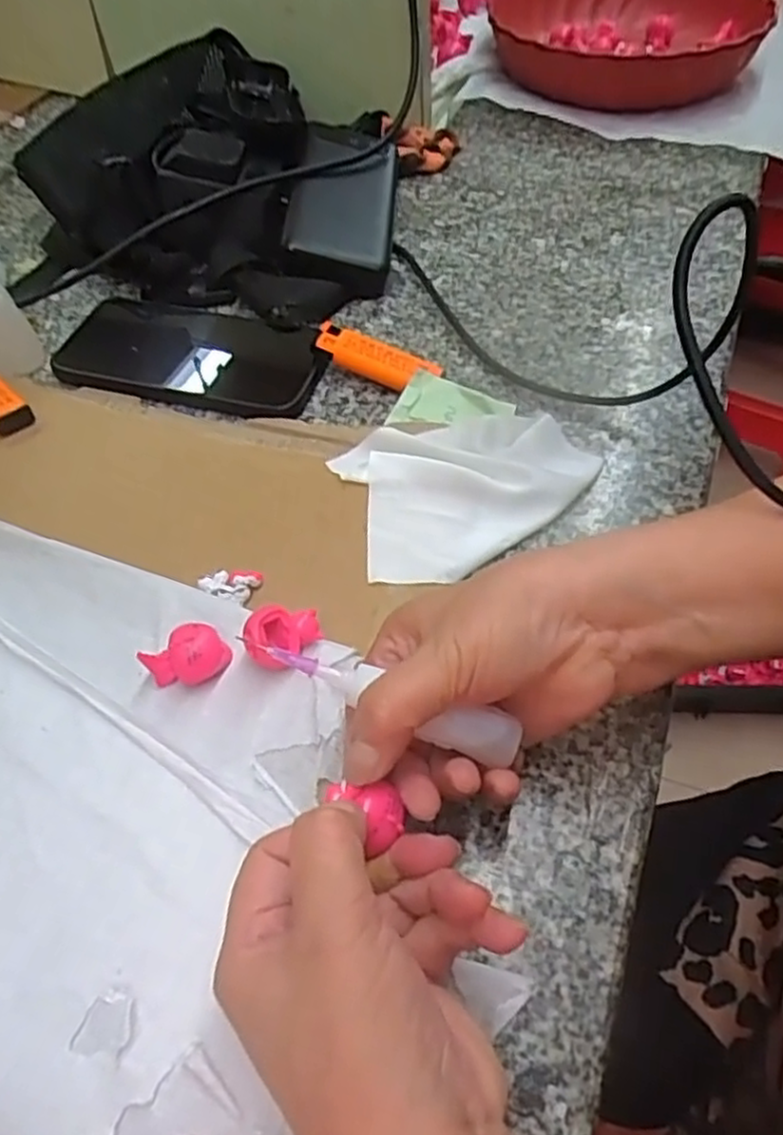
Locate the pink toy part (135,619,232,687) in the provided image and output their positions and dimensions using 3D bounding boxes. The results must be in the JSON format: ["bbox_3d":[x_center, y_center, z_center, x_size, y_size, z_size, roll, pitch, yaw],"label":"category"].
[{"bbox_3d":[-0.086,0.038,0.311,0.032,0.020,0.023,-27,55,-19],"label":"pink toy part"}]

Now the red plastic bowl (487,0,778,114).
[{"bbox_3d":[0.220,-0.502,0.704,0.240,0.065,0.241,-1,51,1],"label":"red plastic bowl"}]

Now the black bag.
[{"bbox_3d":[-0.118,-0.299,0.560,0.271,0.075,0.261,11,52,11],"label":"black bag"}]

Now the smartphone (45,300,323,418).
[{"bbox_3d":[-0.129,-0.139,0.472,0.177,0.011,0.089,12,52,12],"label":"smartphone"}]

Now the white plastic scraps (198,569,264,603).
[{"bbox_3d":[-0.076,0.009,0.347,0.027,0.008,0.017,5,51,6],"label":"white plastic scraps"}]

